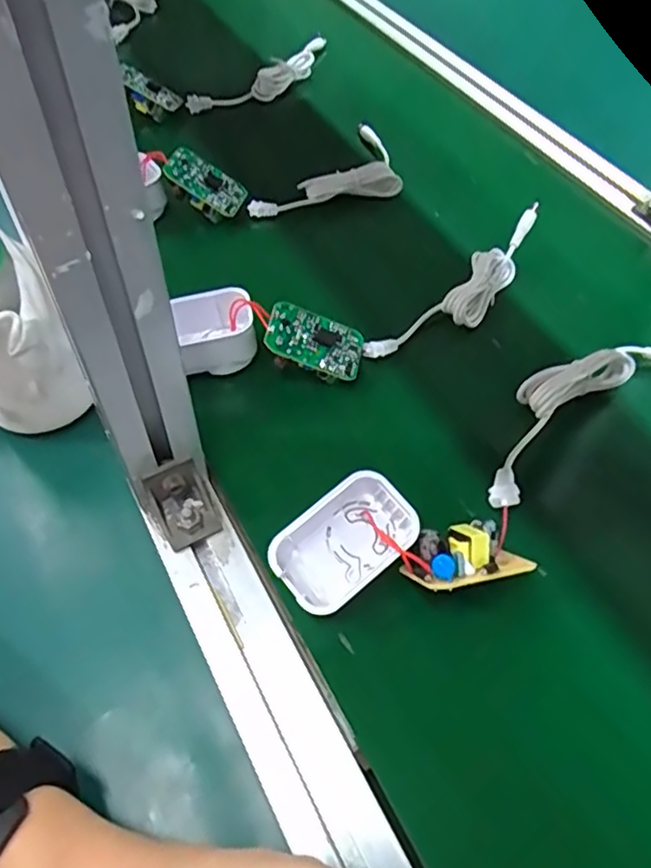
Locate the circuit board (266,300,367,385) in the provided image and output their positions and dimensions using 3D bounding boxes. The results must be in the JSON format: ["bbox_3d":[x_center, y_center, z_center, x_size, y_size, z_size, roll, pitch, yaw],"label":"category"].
[{"bbox_3d":[-0.008,-0.055,0.401,0.063,0.018,0.040,18,63,-15],"label":"circuit board"}]

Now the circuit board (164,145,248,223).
[{"bbox_3d":[-0.095,-0.193,0.497,0.062,0.018,0.036,31,66,-14],"label":"circuit board"}]

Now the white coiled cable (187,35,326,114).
[{"bbox_3d":[-0.053,-0.360,0.638,0.038,0.020,0.196,34,59,21],"label":"white coiled cable"}]

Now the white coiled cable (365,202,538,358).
[{"bbox_3d":[0.100,-0.100,0.445,0.034,0.034,0.182,37,60,23],"label":"white coiled cable"}]

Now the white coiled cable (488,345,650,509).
[{"bbox_3d":[0.155,-0.021,0.390,0.193,0.018,0.052,-33,61,-23],"label":"white coiled cable"}]

